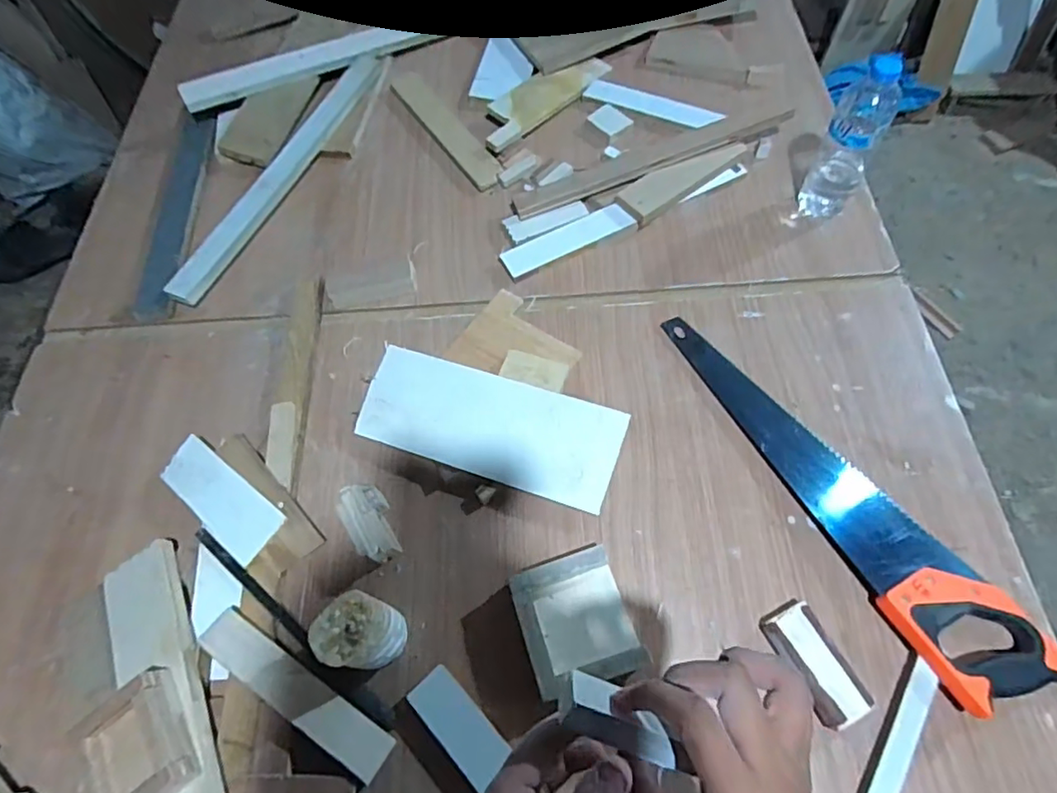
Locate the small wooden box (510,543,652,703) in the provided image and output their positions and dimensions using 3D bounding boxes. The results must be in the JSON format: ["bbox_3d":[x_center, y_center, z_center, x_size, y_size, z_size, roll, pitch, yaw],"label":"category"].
[{"bbox_3d":[0.049,0.229,0.588,0.109,0.044,0.125,-17,63,-5],"label":"small wooden box"}]

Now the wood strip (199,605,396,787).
[{"bbox_3d":[-0.235,0.292,0.574,0.224,0.015,0.043,30,69,17],"label":"wood strip"}]

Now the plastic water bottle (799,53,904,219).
[{"bbox_3d":[0.426,-0.337,0.762,0.068,0.202,0.086,25,67,16],"label":"plastic water bottle"}]

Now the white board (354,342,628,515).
[{"bbox_3d":[-0.048,0.032,0.680,0.308,0.010,0.118,17,80,12],"label":"white board"}]

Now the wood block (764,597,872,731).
[{"bbox_3d":[0.281,0.260,0.566,0.054,0.025,0.108,-25,64,-9],"label":"wood block"}]

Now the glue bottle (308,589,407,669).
[{"bbox_3d":[-0.160,0.231,0.564,0.060,0.104,0.062,16,65,12],"label":"glue bottle"}]

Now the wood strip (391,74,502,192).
[{"bbox_3d":[-0.138,-0.447,0.955,0.055,0.008,0.309,-31,65,-11],"label":"wood strip"}]

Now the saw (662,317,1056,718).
[{"bbox_3d":[0.334,0.087,0.648,0.118,0.038,0.530,-29,65,-11],"label":"saw"}]

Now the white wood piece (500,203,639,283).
[{"bbox_3d":[0.057,-0.223,0.828,0.198,0.019,0.047,-26,64,-9],"label":"white wood piece"}]

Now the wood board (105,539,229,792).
[{"bbox_3d":[-0.365,0.300,0.569,0.082,0.022,0.322,-27,64,-6],"label":"wood board"}]

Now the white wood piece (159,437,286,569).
[{"bbox_3d":[-0.355,0.118,0.665,0.168,0.011,0.070,33,82,16],"label":"white wood piece"}]

